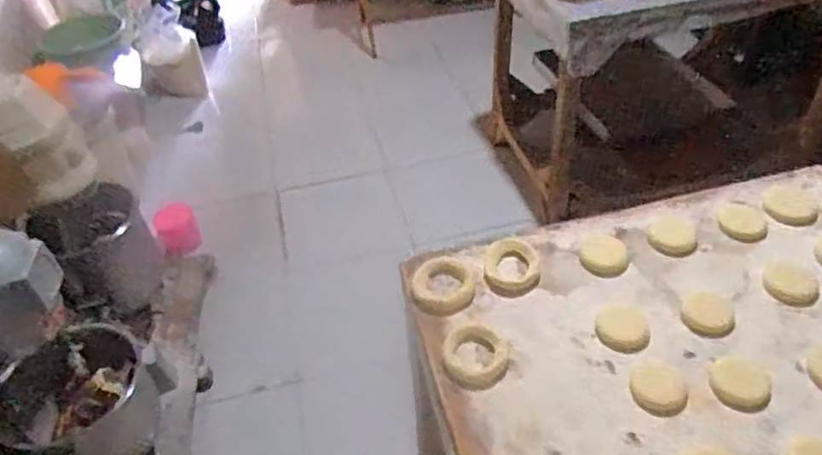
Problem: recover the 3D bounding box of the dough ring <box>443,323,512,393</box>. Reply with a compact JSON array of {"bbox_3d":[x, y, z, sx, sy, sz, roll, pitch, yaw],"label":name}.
[{"bbox_3d":[0.059,0.116,0.580,0.058,0.012,0.064,11,46,17],"label":"dough ring"}]

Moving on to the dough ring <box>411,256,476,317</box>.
[{"bbox_3d":[0.032,0.059,0.639,0.062,0.010,0.073,6,44,12],"label":"dough ring"}]

